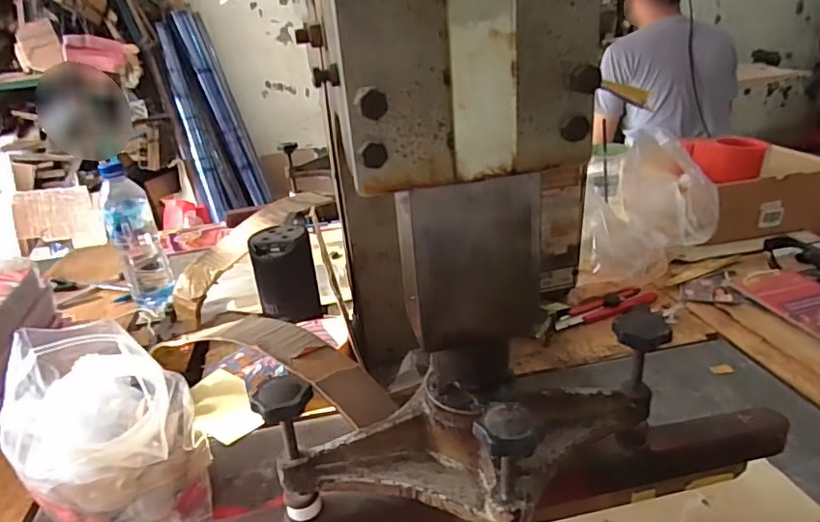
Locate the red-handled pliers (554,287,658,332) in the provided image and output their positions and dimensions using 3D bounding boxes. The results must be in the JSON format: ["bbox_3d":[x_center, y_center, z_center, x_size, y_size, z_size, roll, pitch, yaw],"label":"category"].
[{"bbox_3d":[0.262,0.059,0.725,0.160,0.012,0.046,-14,26,-16],"label":"red-handled pliers"}]

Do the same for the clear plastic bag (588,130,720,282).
[{"bbox_3d":[0.354,-0.076,0.790,0.160,0.174,0.228,10,29,28],"label":"clear plastic bag"}]

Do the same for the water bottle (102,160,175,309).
[{"bbox_3d":[-0.406,-0.027,0.811,0.066,0.211,0.079,-19,29,-26],"label":"water bottle"}]

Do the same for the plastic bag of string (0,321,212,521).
[{"bbox_3d":[-0.253,0.139,0.459,0.126,0.133,0.165,-21,30,-30],"label":"plastic bag of string"}]

